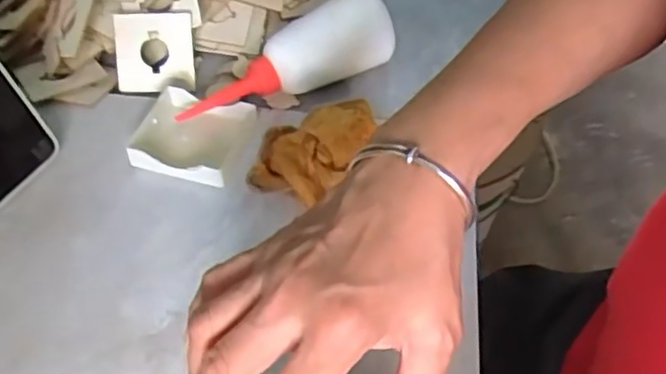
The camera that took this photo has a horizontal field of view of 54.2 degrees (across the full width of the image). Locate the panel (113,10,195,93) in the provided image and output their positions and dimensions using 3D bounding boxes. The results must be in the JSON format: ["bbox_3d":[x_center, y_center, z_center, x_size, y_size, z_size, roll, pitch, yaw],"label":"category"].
[{"bbox_3d":[-0.147,-0.111,0.535,0.062,0.062,0.007,-3,13,-4],"label":"panel"}]

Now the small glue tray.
[{"bbox_3d":[-0.107,-0.039,0.492,0.080,0.022,0.075,12,51,9],"label":"small glue tray"}]

